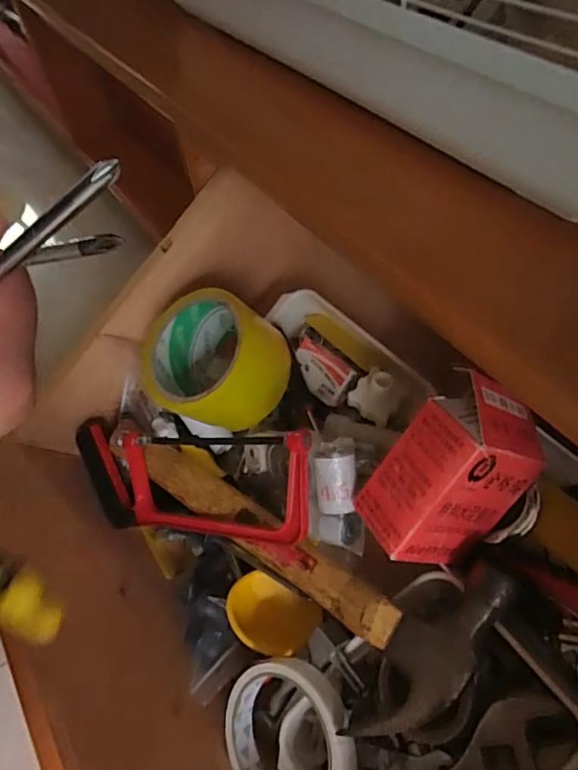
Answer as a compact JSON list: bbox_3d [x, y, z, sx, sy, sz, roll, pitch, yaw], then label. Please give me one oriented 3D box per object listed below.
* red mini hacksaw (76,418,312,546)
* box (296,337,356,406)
[{"bbox_3d":[-0.084,0.077,0.422,0.259,0.091,0.022,-1,4,37],"label":"red mini hacksaw"},{"bbox_3d":[0.026,-0.011,0.436,0.056,0.012,0.034,41,97,32],"label":"box"}]

